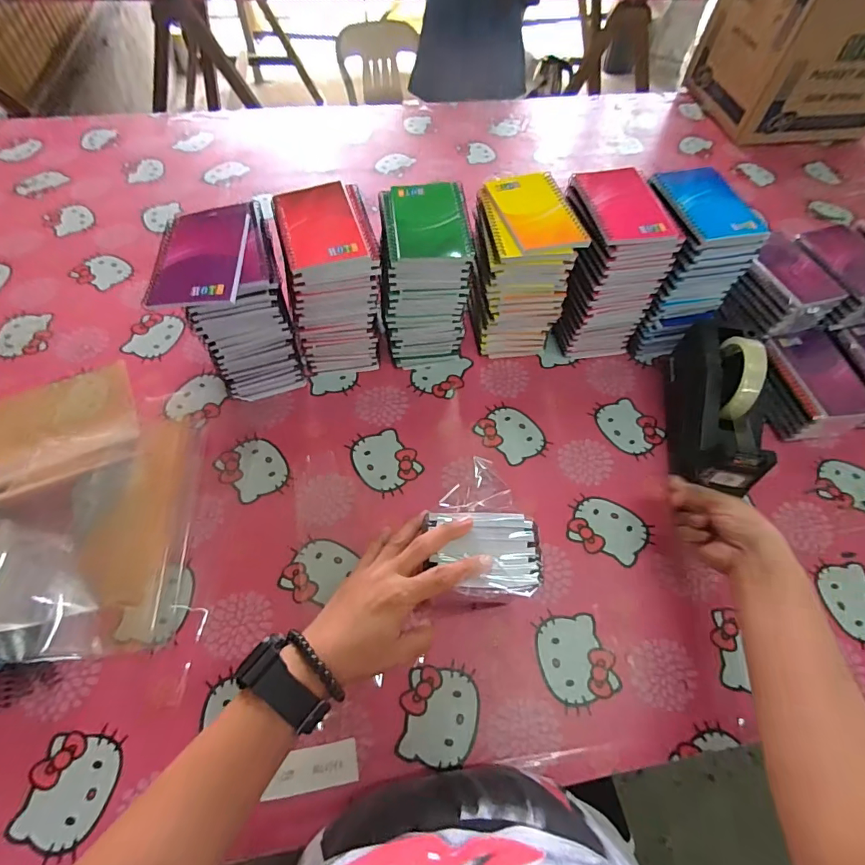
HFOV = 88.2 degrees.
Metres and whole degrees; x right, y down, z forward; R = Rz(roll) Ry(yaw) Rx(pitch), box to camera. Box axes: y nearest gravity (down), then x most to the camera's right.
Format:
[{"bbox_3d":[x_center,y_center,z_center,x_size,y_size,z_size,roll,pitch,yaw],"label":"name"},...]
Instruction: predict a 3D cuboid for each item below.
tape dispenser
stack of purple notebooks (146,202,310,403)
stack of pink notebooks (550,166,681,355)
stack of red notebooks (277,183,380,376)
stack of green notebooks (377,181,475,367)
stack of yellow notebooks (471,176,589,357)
[{"bbox_3d":[0.339,-0.035,0.526,0.068,0.124,0.190,9,60,3],"label":"tape dispenser"},{"bbox_3d":[-0.232,-0.145,0.537,0.122,0.182,0.139,-16,62,-11],"label":"stack of purple notebooks"},{"bbox_3d":[0.222,-0.213,0.593,0.106,0.188,0.139,-6,60,-5],"label":"stack of pink notebooks"},{"bbox_3d":[-0.123,-0.181,0.557,0.106,0.195,0.131,-13,61,-9],"label":"stack of red notebooks"},{"bbox_3d":[-0.012,-0.192,0.573,0.095,0.181,0.122,-3,60,-4],"label":"stack of green notebooks"},{"bbox_3d":[0.108,-0.208,0.587,0.106,0.182,0.132,-6,60,-5],"label":"stack of yellow notebooks"}]

